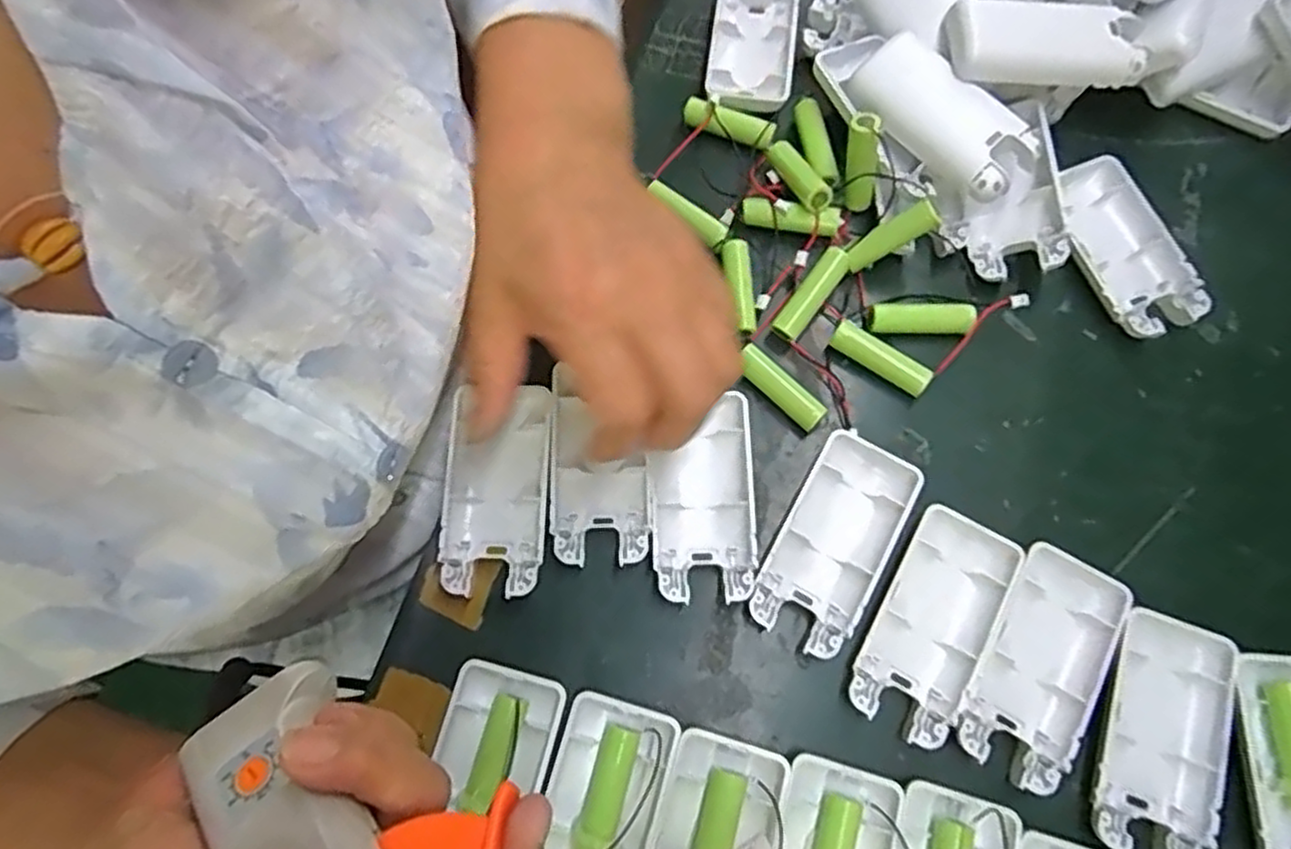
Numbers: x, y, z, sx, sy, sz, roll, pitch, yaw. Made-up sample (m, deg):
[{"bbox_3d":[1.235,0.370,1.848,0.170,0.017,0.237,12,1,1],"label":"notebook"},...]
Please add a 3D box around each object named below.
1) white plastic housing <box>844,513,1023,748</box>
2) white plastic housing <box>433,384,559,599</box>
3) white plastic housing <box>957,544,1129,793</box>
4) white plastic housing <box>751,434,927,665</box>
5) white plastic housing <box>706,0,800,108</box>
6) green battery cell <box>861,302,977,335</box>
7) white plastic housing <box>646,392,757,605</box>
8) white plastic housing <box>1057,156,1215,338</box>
[{"bbox_3d":[0.122,0.084,0.310,0.043,0.013,0.093,29,75,9],"label":"white plastic housing"},{"bbox_3d":[-0.067,0.030,0.331,0.047,0.015,0.092,2,71,-1],"label":"white plastic housing"},{"bbox_3d":[0.165,0.100,0.305,0.046,0.014,0.093,31,76,9],"label":"white plastic housing"},{"bbox_3d":[0.084,0.051,0.323,0.046,0.013,0.095,29,75,9],"label":"white plastic housing"},{"bbox_3d":[0.061,-0.217,0.410,0.046,0.014,0.097,7,73,2],"label":"white plastic housing"},{"bbox_3d":[0.134,-0.052,0.353,0.051,0.013,0.013,2,73,1],"label":"green battery cell"},{"bbox_3d":[0.025,0.034,0.329,0.046,0.014,0.089,-2,73,0],"label":"white plastic housing"},{"bbox_3d":[0.241,-0.089,0.371,0.049,0.016,0.095,-26,75,-7],"label":"white plastic housing"}]

